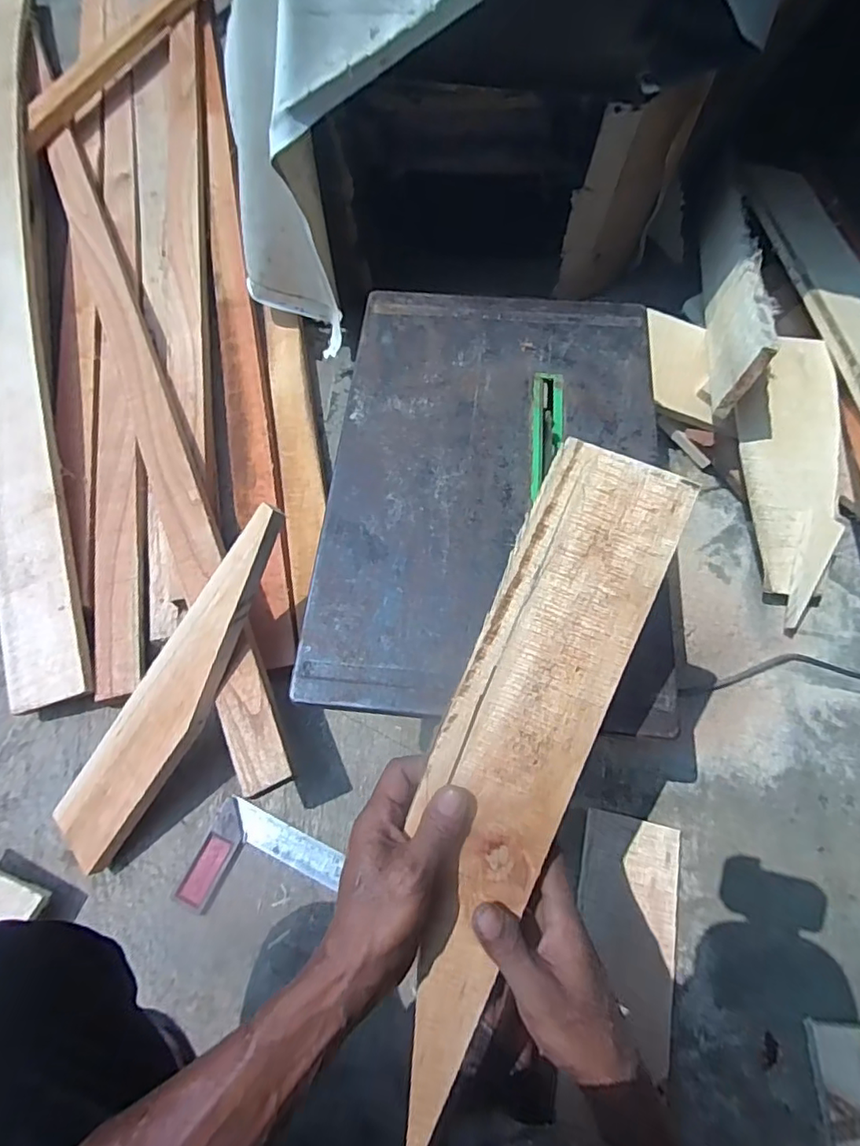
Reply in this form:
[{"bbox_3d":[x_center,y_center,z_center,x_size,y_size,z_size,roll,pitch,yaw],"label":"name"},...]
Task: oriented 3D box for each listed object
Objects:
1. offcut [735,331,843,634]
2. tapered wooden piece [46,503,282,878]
[{"bbox_3d":[0.481,-0.132,0.747,0.134,0.033,0.393,7,80,3],"label":"offcut"},{"bbox_3d":[-0.279,0.118,0.612,0.098,0.025,0.420,30,89,12],"label":"tapered wooden piece"}]

